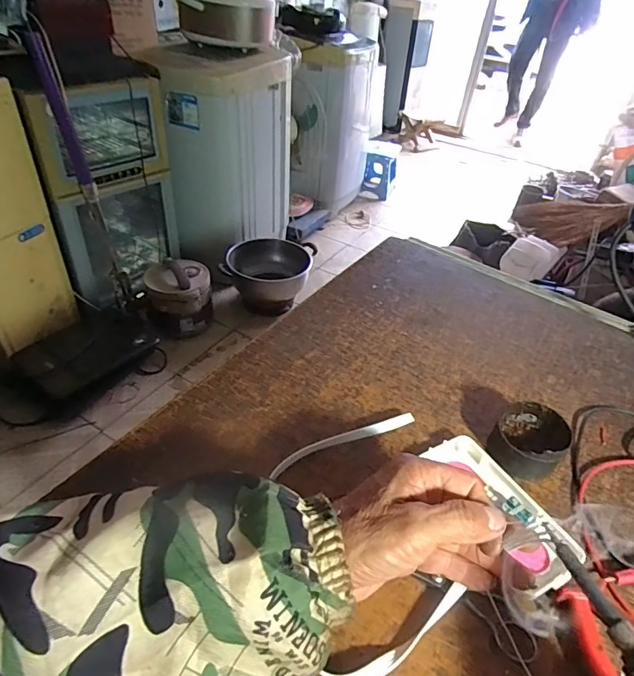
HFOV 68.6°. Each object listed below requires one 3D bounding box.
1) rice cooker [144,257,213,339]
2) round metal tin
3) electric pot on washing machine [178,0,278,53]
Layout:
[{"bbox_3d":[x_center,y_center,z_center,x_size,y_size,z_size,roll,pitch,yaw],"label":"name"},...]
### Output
[{"bbox_3d":[-0.463,-0.120,1.576,0.213,0.209,0.273,-8,42,-16],"label":"rice cooker"},{"bbox_3d":[0.188,0.088,0.409,0.059,0.034,0.059,4,40,-3],"label":"round metal tin"},{"bbox_3d":[-0.311,-1.091,1.560,0.281,0.184,0.257,22,42,18],"label":"electric pot on washing machine"}]

